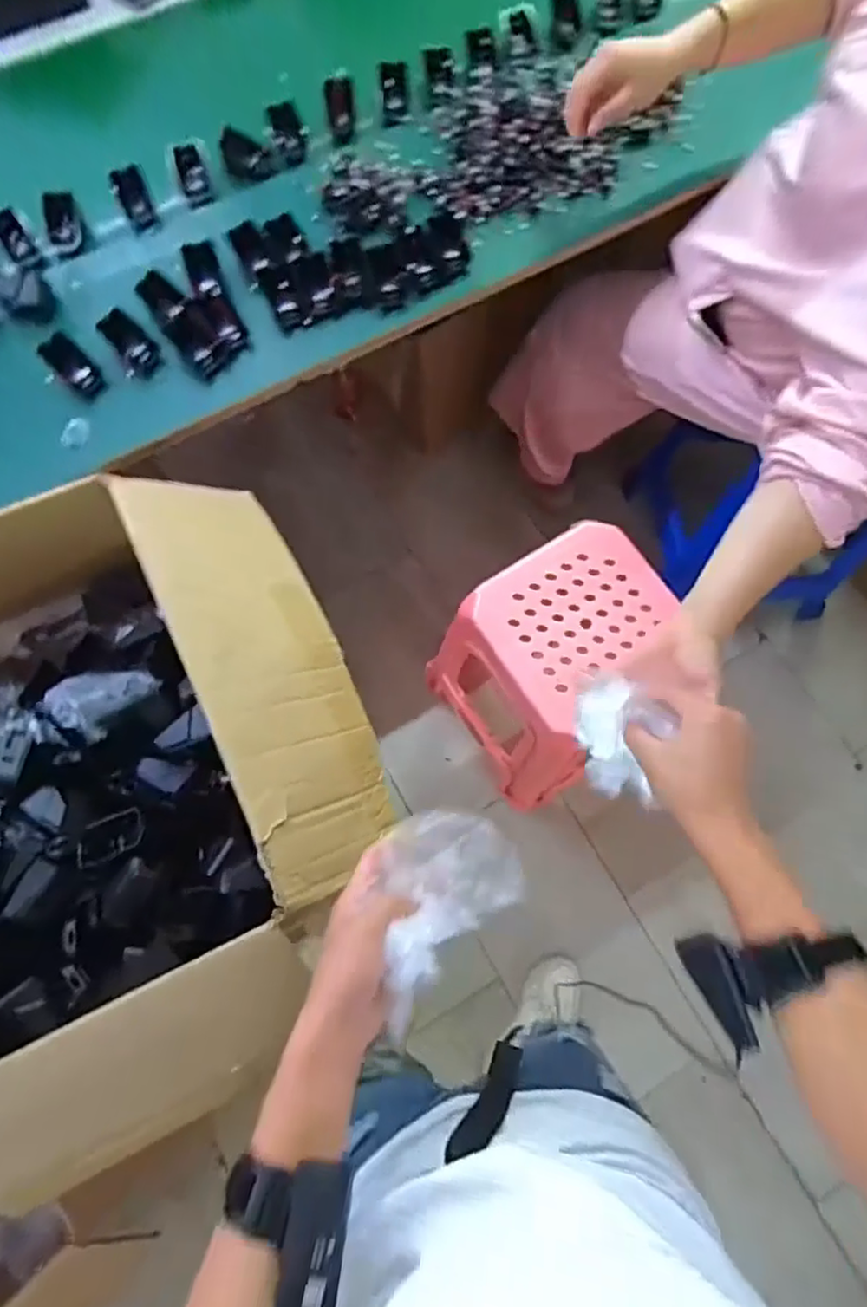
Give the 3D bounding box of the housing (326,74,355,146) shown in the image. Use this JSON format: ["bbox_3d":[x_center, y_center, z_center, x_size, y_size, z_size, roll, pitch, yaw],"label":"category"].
[{"bbox_3d":[-0.129,-0.758,0.900,0.036,0.074,0.019,-4,35,-1],"label":"housing"}]

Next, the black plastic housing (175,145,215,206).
[{"bbox_3d":[-0.322,-0.641,0.861,0.035,0.033,0.070,-20,75,-5],"label":"black plastic housing"}]

